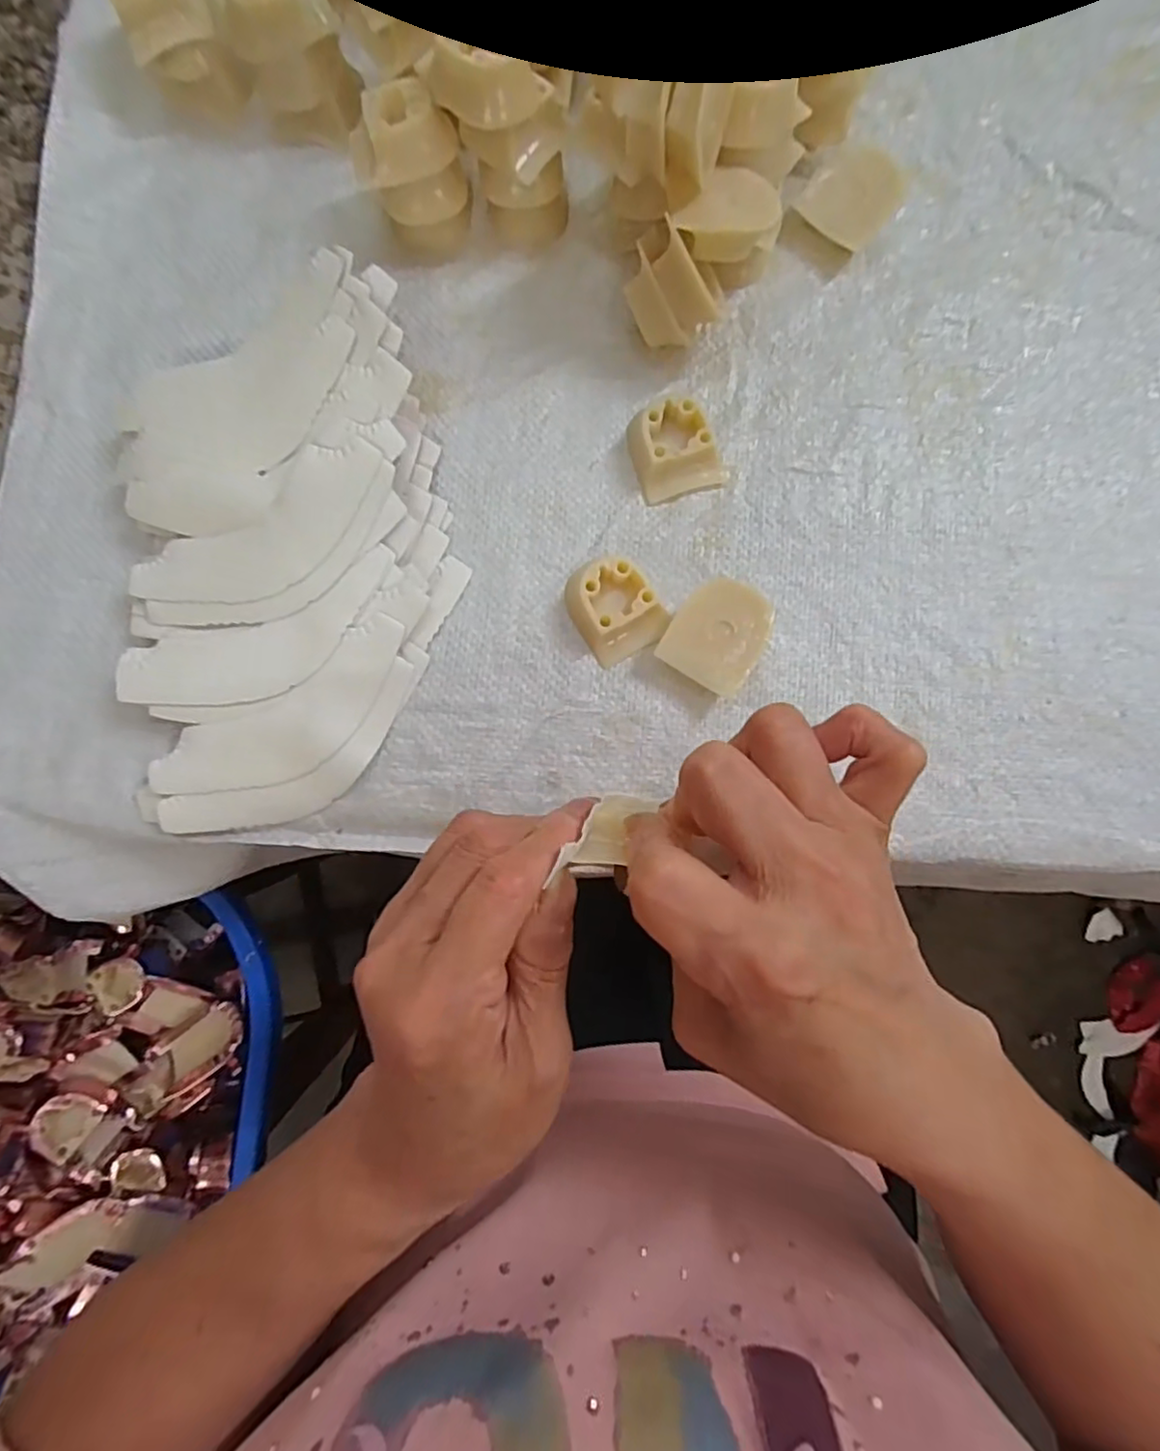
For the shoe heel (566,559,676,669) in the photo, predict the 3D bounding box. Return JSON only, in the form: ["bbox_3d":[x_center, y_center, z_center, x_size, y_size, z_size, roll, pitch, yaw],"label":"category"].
[{"bbox_3d":[0.017,-0.052,0.281,0.039,0.017,0.041,-26,84,-3],"label":"shoe heel"}]

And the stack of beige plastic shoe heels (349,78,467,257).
[{"bbox_3d":[-0.074,-0.250,0.288,0.041,0.046,0.034,5,83,0],"label":"stack of beige plastic shoe heels"}]

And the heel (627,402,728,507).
[{"bbox_3d":[0.044,-0.126,0.291,0.040,0.017,0.039,-16,84,-2],"label":"heel"}]

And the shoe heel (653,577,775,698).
[{"bbox_3d":[0.061,-0.038,0.280,0.041,0.020,0.045,31,84,3],"label":"shoe heel"}]

